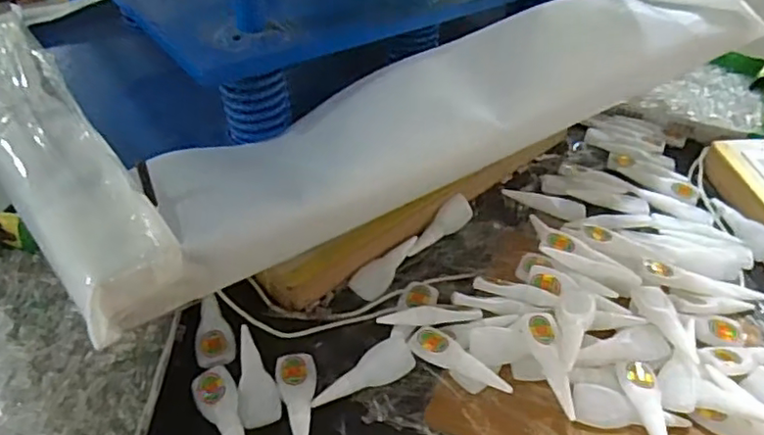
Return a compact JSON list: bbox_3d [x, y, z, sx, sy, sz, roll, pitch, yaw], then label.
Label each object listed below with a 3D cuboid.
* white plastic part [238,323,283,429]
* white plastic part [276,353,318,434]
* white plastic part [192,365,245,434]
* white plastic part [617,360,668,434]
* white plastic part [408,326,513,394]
[{"bbox_3d":[-0.100,0.120,0.475,0.030,0.004,0.085,-12,43,-18],"label":"white plastic part"},{"bbox_3d":[-0.063,0.134,0.464,0.030,0.005,0.079,-4,41,-9],"label":"white plastic part"},{"bbox_3d":[-0.115,0.143,0.448,0.030,0.005,0.089,-16,45,-22],"label":"white plastic part"},{"bbox_3d":[0.192,0.134,0.449,0.029,0.014,0.089,8,27,4],"label":"white plastic part"},{"bbox_3d":[0.061,0.115,0.483,0.084,0.020,0.024,27,46,24],"label":"white plastic part"}]

